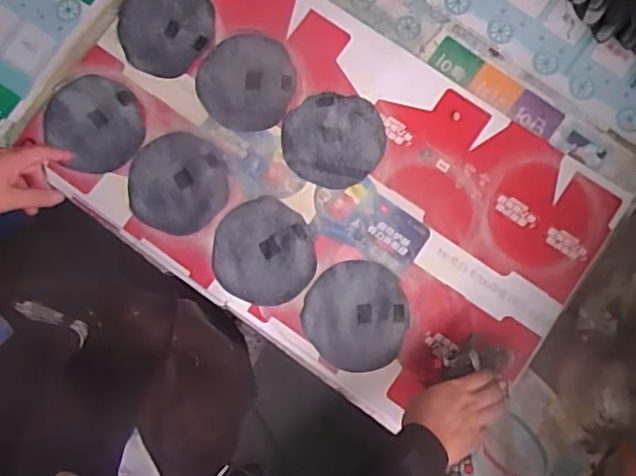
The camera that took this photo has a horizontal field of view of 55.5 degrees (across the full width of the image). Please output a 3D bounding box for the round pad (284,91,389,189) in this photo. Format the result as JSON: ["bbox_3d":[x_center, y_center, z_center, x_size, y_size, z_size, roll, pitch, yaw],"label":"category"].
[{"bbox_3d":[0.023,-0.147,0.887,0.138,0.014,0.144,0,80,1],"label":"round pad"}]

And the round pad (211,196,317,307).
[{"bbox_3d":[-0.078,0.019,0.868,0.143,0.010,0.148,0,80,1],"label":"round pad"}]

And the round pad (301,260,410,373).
[{"bbox_3d":[0.052,0.108,0.841,0.142,0.014,0.147,0,80,1],"label":"round pad"}]

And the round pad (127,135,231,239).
[{"bbox_3d":[-0.206,-0.082,0.883,0.142,0.009,0.149,0,80,1],"label":"round pad"}]

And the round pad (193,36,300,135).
[{"bbox_3d":[-0.108,-0.237,0.917,0.144,0.013,0.147,0,80,1],"label":"round pad"}]

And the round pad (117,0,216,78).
[{"bbox_3d":[-0.229,-0.317,0.916,0.146,0.016,0.152,0,80,1],"label":"round pad"}]

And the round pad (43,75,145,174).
[{"bbox_3d":[-0.338,-0.172,0.912,0.145,0.016,0.143,0,80,1],"label":"round pad"}]

